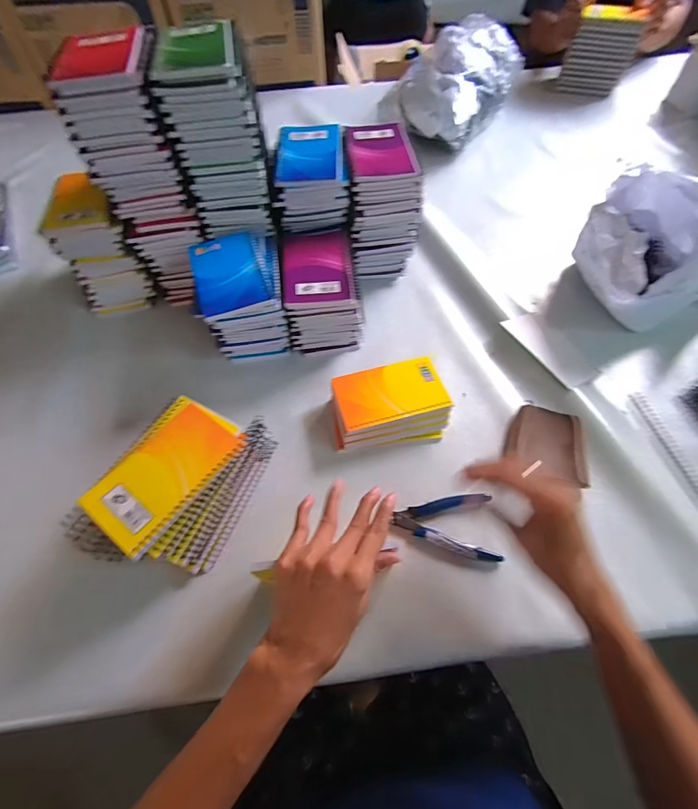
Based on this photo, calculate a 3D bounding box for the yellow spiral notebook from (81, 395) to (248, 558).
[{"bbox_3d":[-0.174,0.057,0.363,0.092,0.012,0.137,30,63,18],"label":"yellow spiral notebook"}]

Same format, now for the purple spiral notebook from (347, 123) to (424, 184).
[{"bbox_3d":[0.041,-0.344,0.524,0.087,0.011,0.123,-6,58,-3],"label":"purple spiral notebook"}]

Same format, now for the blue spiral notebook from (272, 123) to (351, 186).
[{"bbox_3d":[-0.050,-0.340,0.521,0.092,0.014,0.132,-3,58,-1],"label":"blue spiral notebook"}]

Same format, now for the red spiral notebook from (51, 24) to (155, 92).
[{"bbox_3d":[-0.262,-0.373,0.417,0.101,0.015,0.141,-11,59,-6],"label":"red spiral notebook"}]

